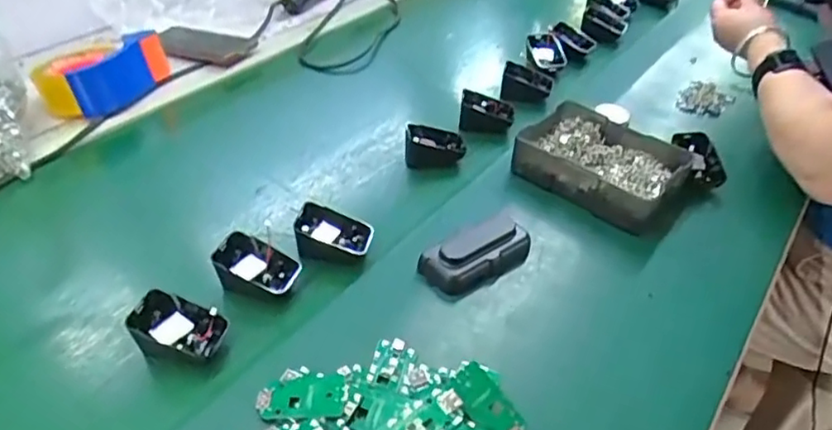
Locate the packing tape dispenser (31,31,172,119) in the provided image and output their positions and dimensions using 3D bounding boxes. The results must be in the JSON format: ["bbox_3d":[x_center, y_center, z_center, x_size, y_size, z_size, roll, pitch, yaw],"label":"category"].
[{"bbox_3d":[-0.400,-0.182,0.784,0.097,0.059,0.148,22,43,24],"label":"packing tape dispenser"}]

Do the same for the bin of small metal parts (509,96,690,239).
[{"bbox_3d":[0.202,-0.054,0.675,0.172,0.048,0.133,31,48,32],"label":"bin of small metal parts"}]

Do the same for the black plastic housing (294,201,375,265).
[{"bbox_3d":[-0.075,0.019,0.580,0.065,0.050,0.048,0,39,-1],"label":"black plastic housing"}]

